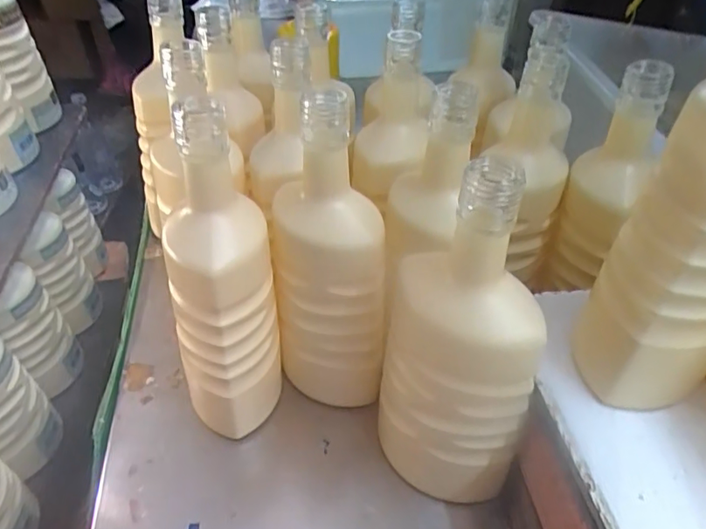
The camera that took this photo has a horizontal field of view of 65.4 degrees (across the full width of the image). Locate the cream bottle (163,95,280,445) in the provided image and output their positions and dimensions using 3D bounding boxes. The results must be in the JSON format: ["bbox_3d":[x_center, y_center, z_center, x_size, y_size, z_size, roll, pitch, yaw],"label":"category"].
[{"bbox_3d":[-0.093,0.018,0.386,0.073,0.253,0.081,-6,40,-11],"label":"cream bottle"}]

